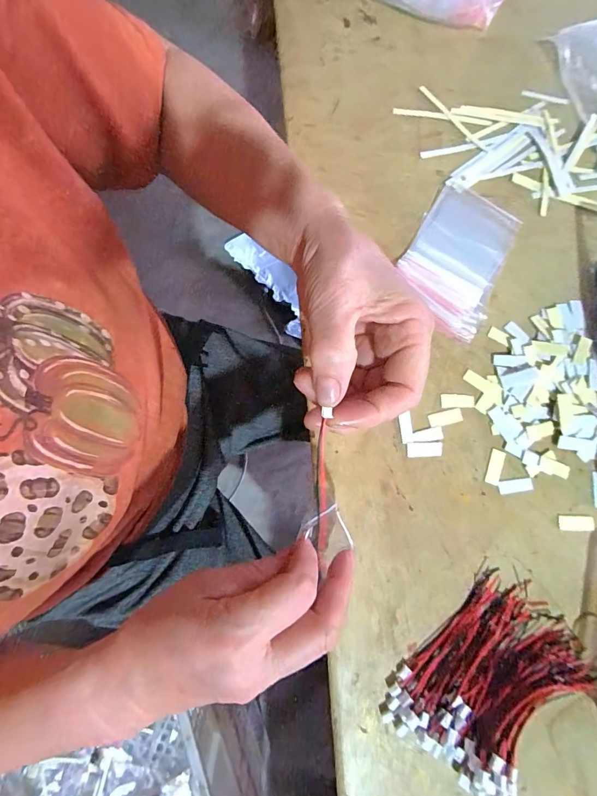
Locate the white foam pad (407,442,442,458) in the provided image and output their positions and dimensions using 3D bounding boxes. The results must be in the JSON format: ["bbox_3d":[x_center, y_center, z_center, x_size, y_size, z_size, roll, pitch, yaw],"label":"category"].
[{"bbox_3d":[0.101,0.042,0.294,0.028,0.004,0.011,-1,78,-2],"label":"white foam pad"}]

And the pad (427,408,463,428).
[{"bbox_3d":[0.121,0.016,0.300,0.029,0.004,0.011,-12,79,-4],"label":"pad"}]

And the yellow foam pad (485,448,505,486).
[{"bbox_3d":[0.158,0.055,0.293,0.011,0.004,0.027,20,78,3],"label":"yellow foam pad"}]

